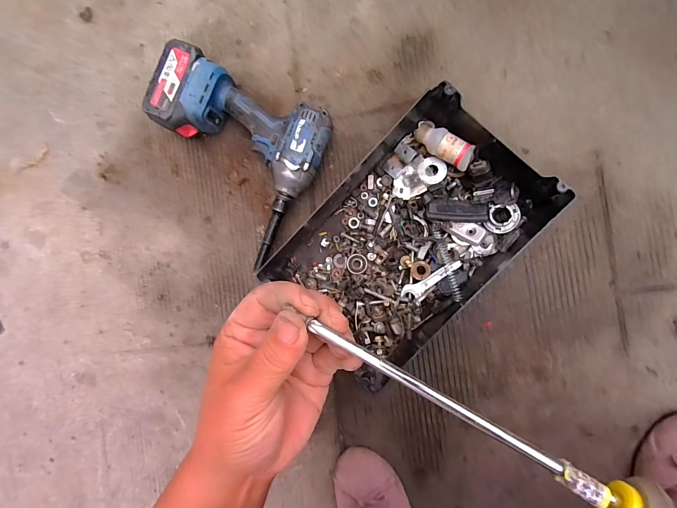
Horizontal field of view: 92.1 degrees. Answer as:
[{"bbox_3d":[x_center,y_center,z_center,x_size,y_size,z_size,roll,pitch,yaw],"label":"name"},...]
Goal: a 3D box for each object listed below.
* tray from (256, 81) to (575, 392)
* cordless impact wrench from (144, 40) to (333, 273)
[{"bbox_3d":[0.089,-0.021,0.440,0.234,0.079,0.325,45,96,6],"label":"tray"},{"bbox_3d":[-0.162,-0.133,0.468,0.250,0.075,0.233,26,94,7],"label":"cordless impact wrench"}]

